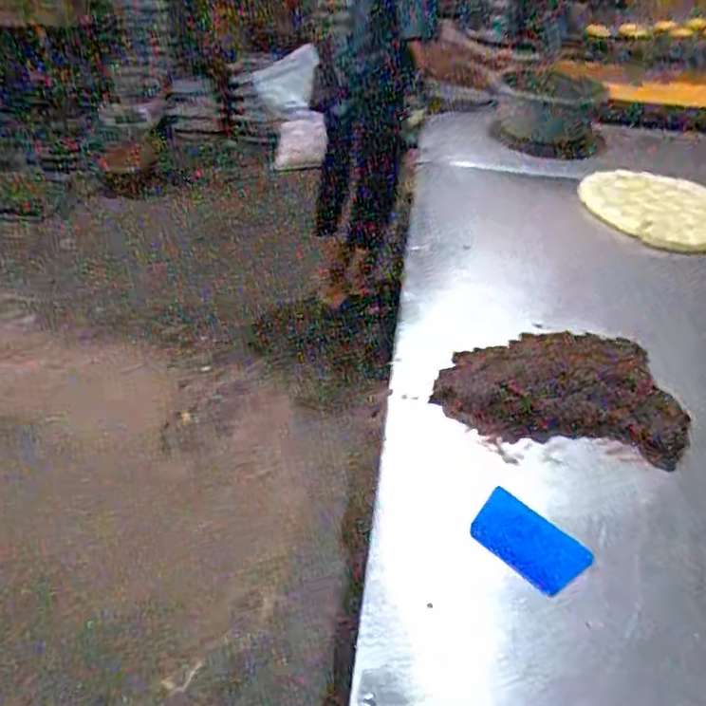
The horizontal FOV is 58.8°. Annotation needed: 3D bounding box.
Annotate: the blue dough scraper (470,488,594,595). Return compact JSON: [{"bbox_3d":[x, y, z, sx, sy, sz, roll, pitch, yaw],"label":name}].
[{"bbox_3d":[0.199,0.212,0.705,0.124,0.010,0.080,32,53,23],"label":"blue dough scraper"}]

